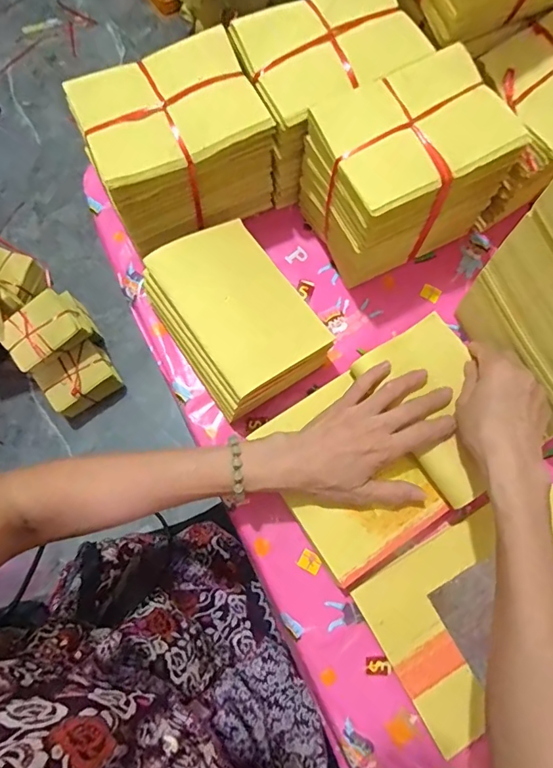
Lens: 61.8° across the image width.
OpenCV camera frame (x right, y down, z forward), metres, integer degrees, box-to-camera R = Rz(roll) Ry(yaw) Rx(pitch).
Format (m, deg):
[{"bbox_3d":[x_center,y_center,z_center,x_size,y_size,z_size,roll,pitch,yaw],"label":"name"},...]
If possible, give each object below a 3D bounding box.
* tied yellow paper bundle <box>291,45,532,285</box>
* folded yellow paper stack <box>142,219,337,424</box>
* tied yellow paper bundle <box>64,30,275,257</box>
[{"bbox_3d":[0.124,-0.206,0.468,0.165,0.148,0.121,-25,78,-7],"label":"tied yellow paper bundle"},{"bbox_3d":[-0.041,-0.065,0.463,0.121,0.091,0.164,-35,79,-9],"label":"folded yellow paper stack"},{"bbox_3d":[-0.093,-0.234,0.463,0.162,0.117,0.120,-22,77,-6],"label":"tied yellow paper bundle"}]

